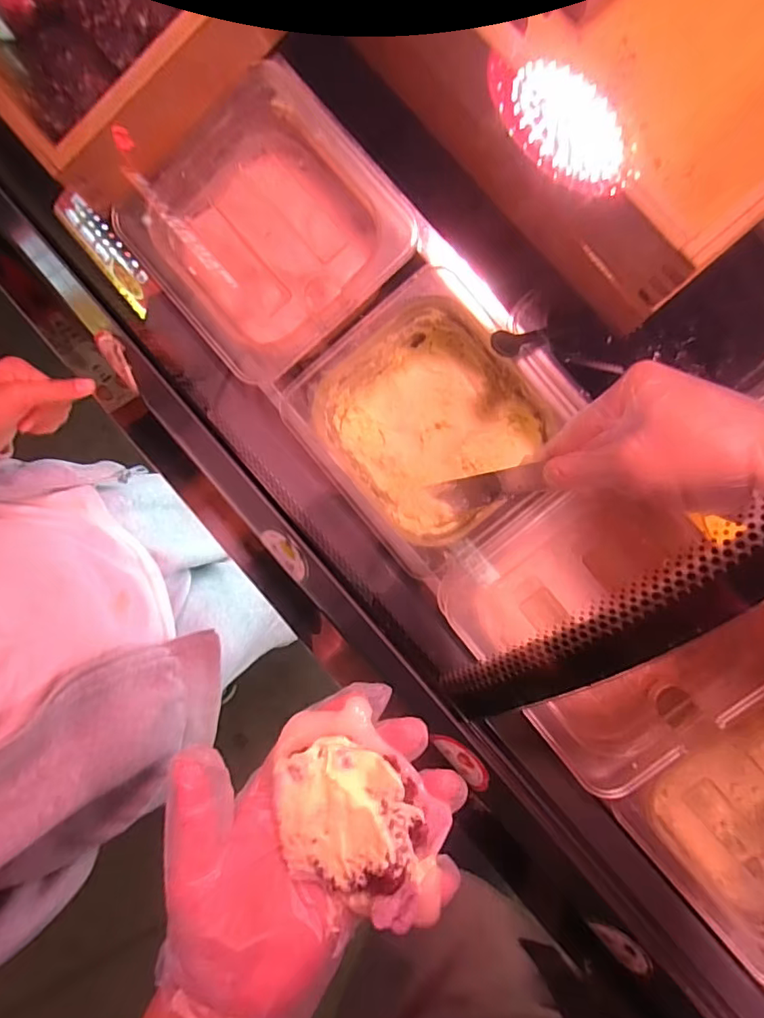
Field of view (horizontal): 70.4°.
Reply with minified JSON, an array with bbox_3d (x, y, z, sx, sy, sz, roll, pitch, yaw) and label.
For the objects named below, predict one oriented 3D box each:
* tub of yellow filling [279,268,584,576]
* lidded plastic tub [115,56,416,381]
[{"bbox_3d":[0.038,-0.059,0.405,0.155,0.084,0.168,-39,86,2],"label":"tub of yellow filling"},{"bbox_3d":[-0.079,-0.194,0.397,0.166,0.065,0.170,-42,86,2],"label":"lidded plastic tub"}]

